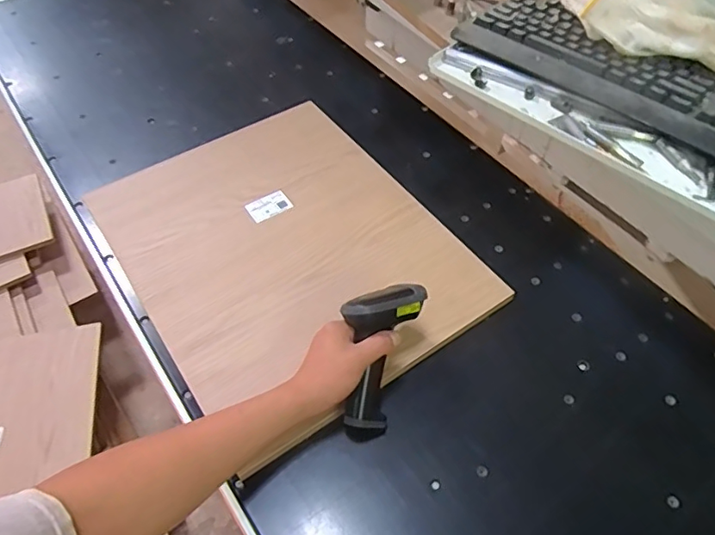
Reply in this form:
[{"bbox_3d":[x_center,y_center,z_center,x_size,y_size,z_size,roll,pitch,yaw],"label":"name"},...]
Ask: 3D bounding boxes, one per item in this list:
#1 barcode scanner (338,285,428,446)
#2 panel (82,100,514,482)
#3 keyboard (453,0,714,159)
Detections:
[{"bbox_3d":[0.020,0.105,0.608,0.083,0.053,0.181,10,90,9],"label":"barcode scanner"},{"bbox_3d":[-0.101,-0.032,0.761,0.395,0.017,0.499,-30,59,-20],"label":"panel"},{"bbox_3d":[0.334,-0.219,0.620,0.437,0.026,0.147,37,61,24],"label":"keyboard"}]

